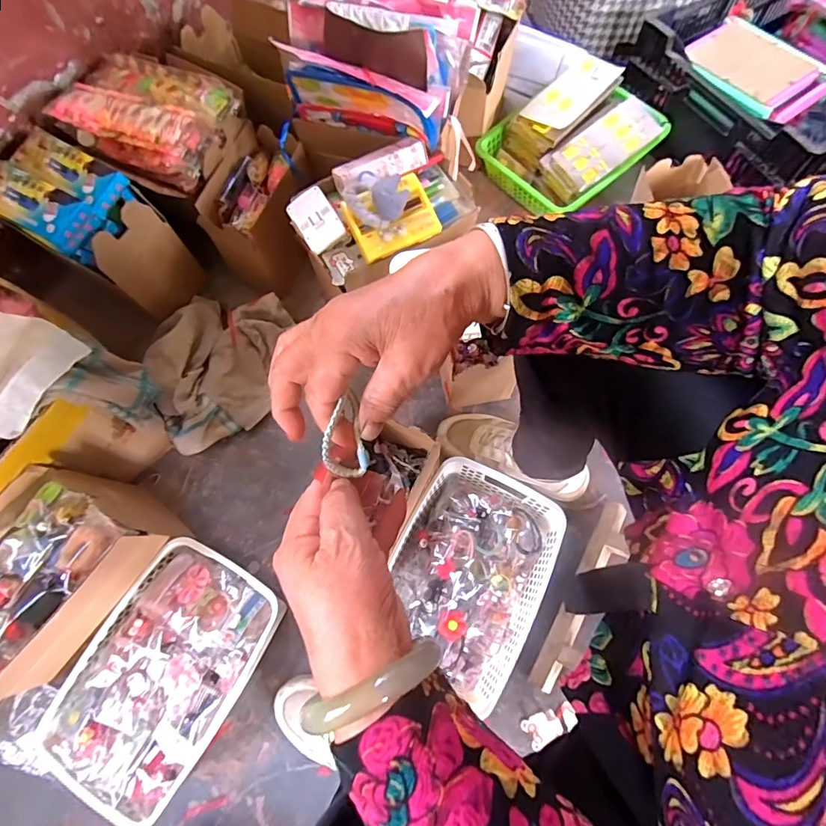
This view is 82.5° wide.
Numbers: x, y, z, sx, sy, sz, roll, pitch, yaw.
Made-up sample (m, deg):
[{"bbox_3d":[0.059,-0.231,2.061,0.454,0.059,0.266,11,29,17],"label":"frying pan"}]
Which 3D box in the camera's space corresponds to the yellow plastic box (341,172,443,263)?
[{"bbox_3d":[-0.027,-0.262,0.642,0.112,0.032,0.087,-29,94,-13],"label":"yellow plastic box"}]

